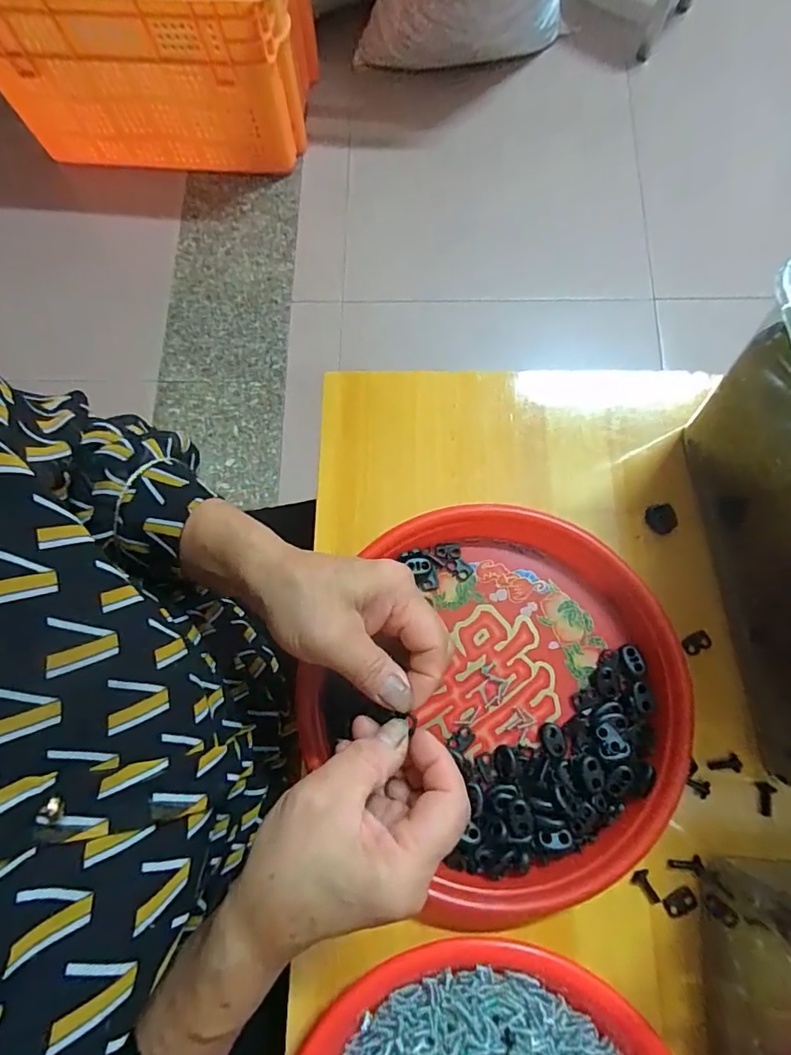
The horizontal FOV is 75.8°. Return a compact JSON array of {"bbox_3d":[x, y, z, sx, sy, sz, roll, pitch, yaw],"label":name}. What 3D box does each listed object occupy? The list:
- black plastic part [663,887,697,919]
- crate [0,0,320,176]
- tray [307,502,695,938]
[{"bbox_3d":[0.171,0.226,0.305,0.019,0.004,0.013,-24,77,-4],"label":"black plastic part"},{"bbox_3d":[-0.452,-0.955,0.971,0.572,0.328,0.405,0,76,2],"label":"crate"},{"bbox_3d":[0.065,0.108,0.327,0.229,0.030,0.253,27,79,8],"label":"tray"}]

